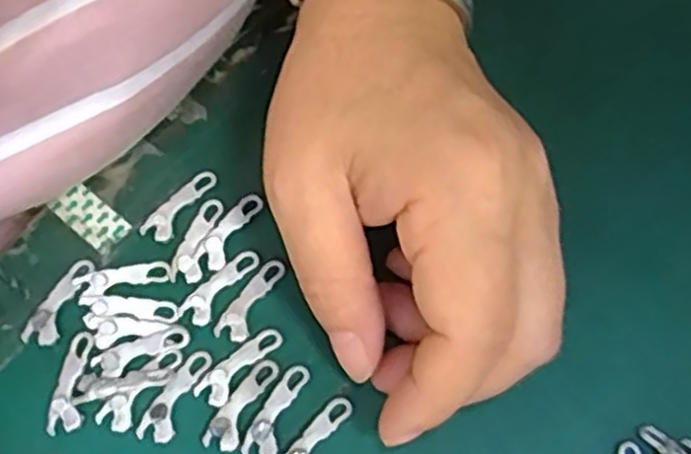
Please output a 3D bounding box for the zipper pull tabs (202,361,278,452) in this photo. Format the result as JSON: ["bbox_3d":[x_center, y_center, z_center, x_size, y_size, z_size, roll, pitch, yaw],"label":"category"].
[{"bbox_3d":[-0.029,0.049,0.213,0.010,0.004,0.028,28,70,12],"label":"zipper pull tabs"}]

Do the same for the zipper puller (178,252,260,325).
[{"bbox_3d":[-0.037,0.018,0.226,0.028,0.004,0.010,-42,73,-15],"label":"zipper puller"}]

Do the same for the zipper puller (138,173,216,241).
[{"bbox_3d":[-0.052,-0.007,0.237,0.010,0.004,0.028,38,73,15],"label":"zipper puller"}]

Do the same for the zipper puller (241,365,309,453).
[{"bbox_3d":[-0.019,0.051,0.213,0.009,0.004,0.028,23,69,10],"label":"zipper puller"}]

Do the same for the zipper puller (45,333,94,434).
[{"bbox_3d":[-0.079,0.044,0.216,0.010,0.004,0.028,3,67,2],"label":"zipper puller"}]

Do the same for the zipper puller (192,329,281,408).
[{"bbox_3d":[-0.030,0.040,0.217,0.028,0.004,0.009,-42,73,-15],"label":"zipper puller"}]

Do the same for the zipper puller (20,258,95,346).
[{"bbox_3d":[-0.085,0.022,0.226,0.010,0.004,0.029,23,69,10],"label":"zipper puller"}]

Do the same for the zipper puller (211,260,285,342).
[{"bbox_3d":[-0.028,0.022,0.225,0.010,0.004,0.028,32,71,13],"label":"zipper puller"}]

